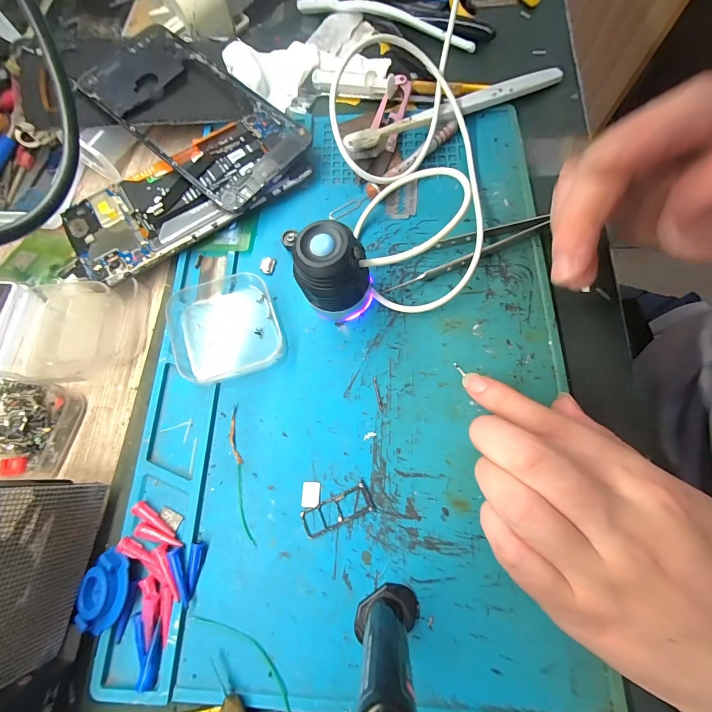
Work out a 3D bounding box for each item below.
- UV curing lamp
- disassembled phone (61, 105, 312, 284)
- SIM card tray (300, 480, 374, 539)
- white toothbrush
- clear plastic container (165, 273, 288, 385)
[{"bbox_3d":[-0.013,-0.046,0.190,0.040,0.057,0.033,-16,73,-3],"label":"UV curing lamp"},{"bbox_3d":[-0.118,-0.120,0.236,0.173,0.019,0.078,-34,75,-8],"label":"disassembled phone"},{"bbox_3d":[-0.010,0.083,0.176,0.039,0.004,0.015,-25,74,-5],"label":"SIM card tray"},{"bbox_3d":[0.075,-0.185,0.247,0.182,0.018,0.016,-25,74,-5],"label":"white toothbrush"},{"bbox_3d":[-0.085,-0.019,0.208,0.067,0.013,0.069,-19,73,-4],"label":"clear plastic container"}]

